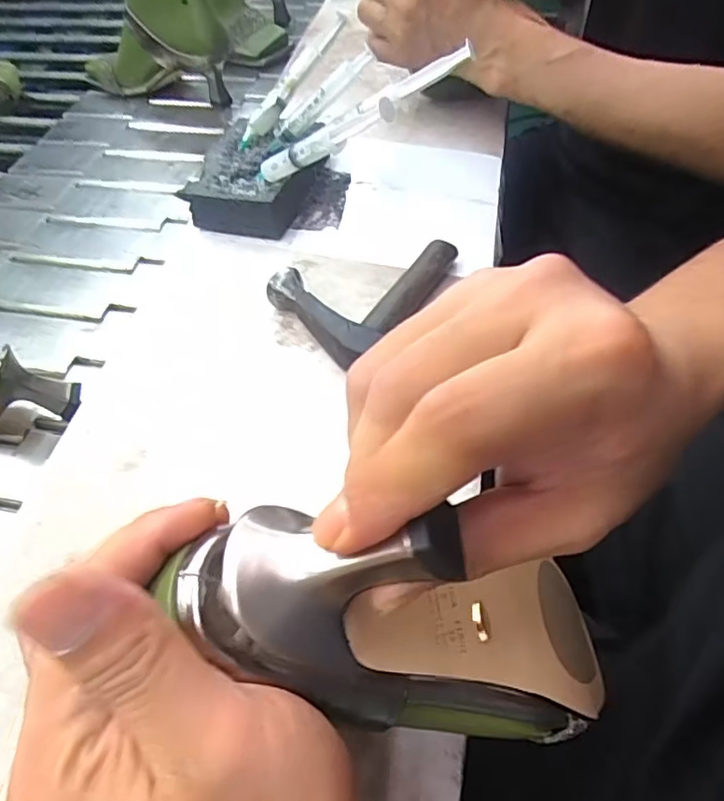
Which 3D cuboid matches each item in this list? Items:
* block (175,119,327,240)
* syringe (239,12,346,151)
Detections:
[{"bbox_3d":[-0.088,-0.182,0.487,0.084,0.039,0.105,13,53,13],"label":"block"},{"bbox_3d":[-0.058,-0.264,0.486,0.132,0.018,0.018,-49,57,7],"label":"syringe"}]

